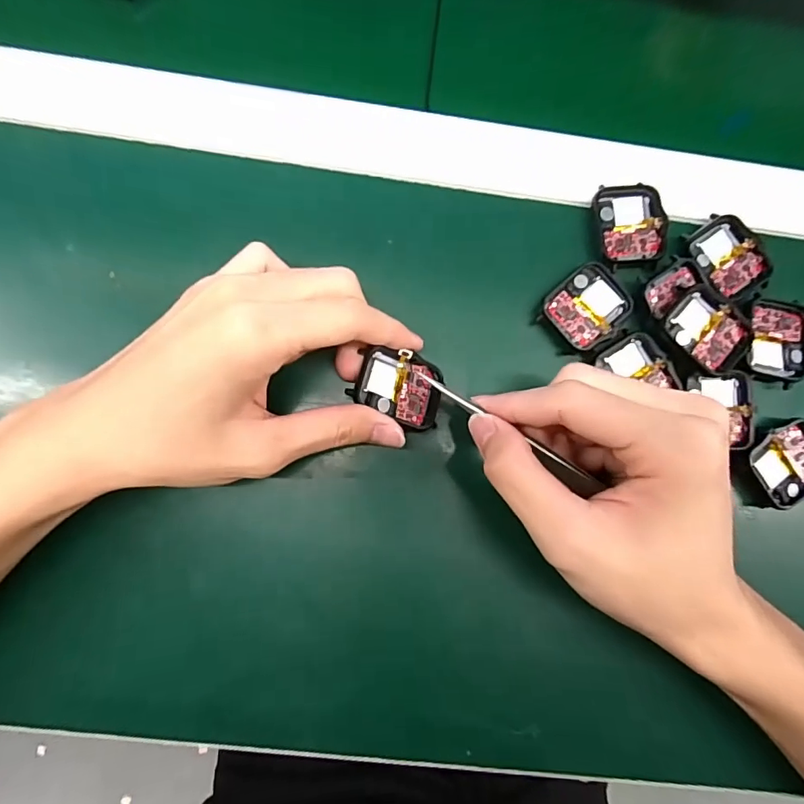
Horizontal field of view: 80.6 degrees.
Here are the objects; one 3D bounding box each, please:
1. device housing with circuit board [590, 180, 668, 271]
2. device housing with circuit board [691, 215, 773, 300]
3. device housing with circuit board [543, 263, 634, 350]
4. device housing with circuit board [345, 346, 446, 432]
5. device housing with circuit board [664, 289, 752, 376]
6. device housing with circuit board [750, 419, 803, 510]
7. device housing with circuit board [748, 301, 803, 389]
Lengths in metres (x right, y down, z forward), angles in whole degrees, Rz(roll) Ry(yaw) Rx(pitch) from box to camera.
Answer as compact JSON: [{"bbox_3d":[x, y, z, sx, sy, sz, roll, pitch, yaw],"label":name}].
[{"bbox_3d":[0.124,-0.097,0.259,0.036,0.008,0.045,-8,84,-4],"label":"device housing with circuit board"},{"bbox_3d":[0.177,-0.078,0.259,0.037,0.008,0.045,-24,85,-6],"label":"device housing with circuit board"},{"bbox_3d":[0.100,-0.050,0.253,0.040,0.007,0.042,45,83,2],"label":"device housing with circuit board"},{"bbox_3d":[0.000,-0.008,0.237,0.045,0.005,0.037,26,65,-18],"label":"device housing with circuit board"},{"bbox_3d":[0.158,-0.037,0.247,0.040,0.009,0.036,44,83,2],"label":"device housing with circuit board"},{"bbox_3d":[0.205,0.032,0.250,0.042,0.008,0.037,-25,86,-6],"label":"device housing with circuit board"},{"bbox_3d":[0.201,-0.034,0.257,0.034,0.009,0.045,9,83,-2],"label":"device housing with circuit board"}]

